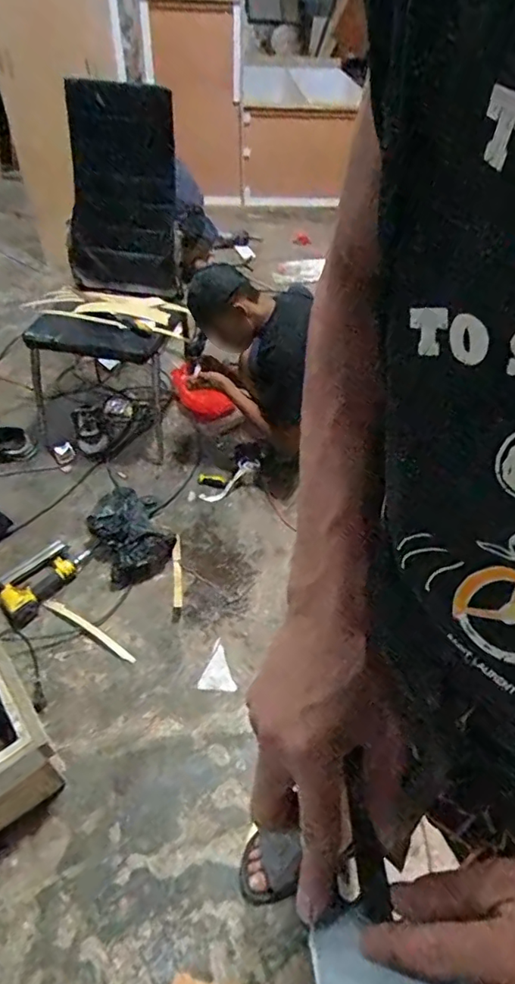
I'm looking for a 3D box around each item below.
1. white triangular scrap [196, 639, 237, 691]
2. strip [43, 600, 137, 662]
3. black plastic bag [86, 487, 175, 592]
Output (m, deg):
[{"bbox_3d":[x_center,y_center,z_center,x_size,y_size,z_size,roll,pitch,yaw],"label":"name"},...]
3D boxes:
[{"bbox_3d":[-0.096,0.440,1.370,0.089,0.009,0.132,4,45,1],"label":"white triangular scrap"},{"bbox_3d":[-0.444,0.362,1.427,0.313,0.016,0.031,25,49,21],"label":"strip"},{"bbox_3d":[-0.387,0.113,1.603,0.218,0.109,0.316,-18,48,-19],"label":"black plastic bag"}]

